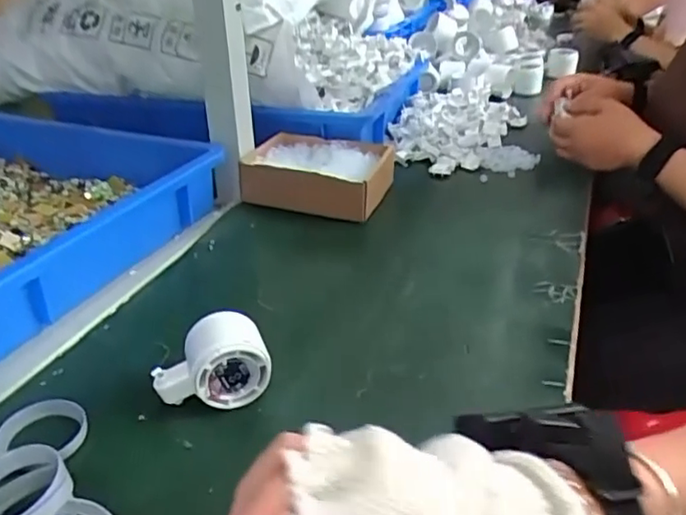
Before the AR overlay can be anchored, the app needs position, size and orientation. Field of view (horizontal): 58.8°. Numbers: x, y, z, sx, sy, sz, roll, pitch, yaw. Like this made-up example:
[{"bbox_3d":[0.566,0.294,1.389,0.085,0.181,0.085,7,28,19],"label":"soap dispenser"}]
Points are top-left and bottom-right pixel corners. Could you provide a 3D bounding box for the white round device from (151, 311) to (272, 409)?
[{"bbox_3d":[-0.096,0.079,0.457,0.086,0.063,0.045,-8,32,-13],"label":"white round device"}]

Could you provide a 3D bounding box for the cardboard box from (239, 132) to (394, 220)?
[{"bbox_3d":[-0.028,-0.109,0.781,0.174,0.050,0.147,13,33,20],"label":"cardboard box"}]

